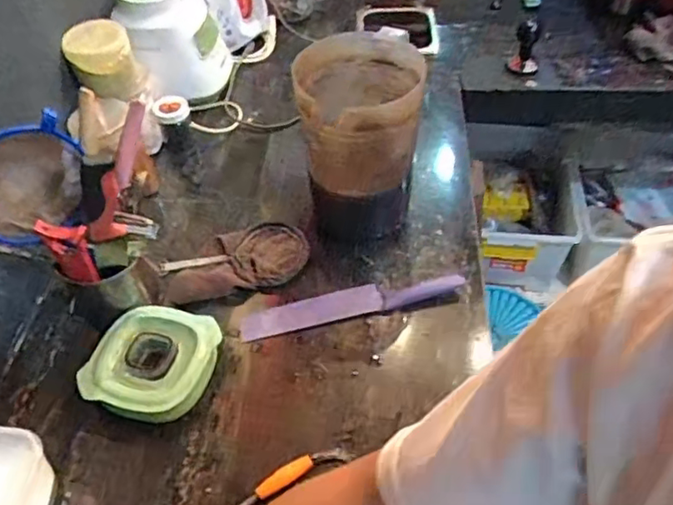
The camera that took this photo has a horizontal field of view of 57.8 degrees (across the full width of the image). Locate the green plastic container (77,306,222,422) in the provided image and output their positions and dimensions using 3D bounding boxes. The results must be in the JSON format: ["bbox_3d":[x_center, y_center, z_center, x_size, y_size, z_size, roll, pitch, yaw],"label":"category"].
[{"bbox_3d":[-0.216,0.132,0.729,0.137,0.041,0.136,9,50,10],"label":"green plastic container"}]

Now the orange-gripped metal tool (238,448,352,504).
[{"bbox_3d":[-0.054,0.242,0.650,0.144,0.013,0.024,-24,52,-17],"label":"orange-gripped metal tool"}]

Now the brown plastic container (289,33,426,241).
[{"bbox_3d":[0.027,-0.135,0.818,0.159,0.248,0.163,0,49,2],"label":"brown plastic container"}]

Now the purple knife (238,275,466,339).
[{"bbox_3d":[0.021,0.064,0.786,0.286,0.018,0.039,-11,49,-7],"label":"purple knife"}]

